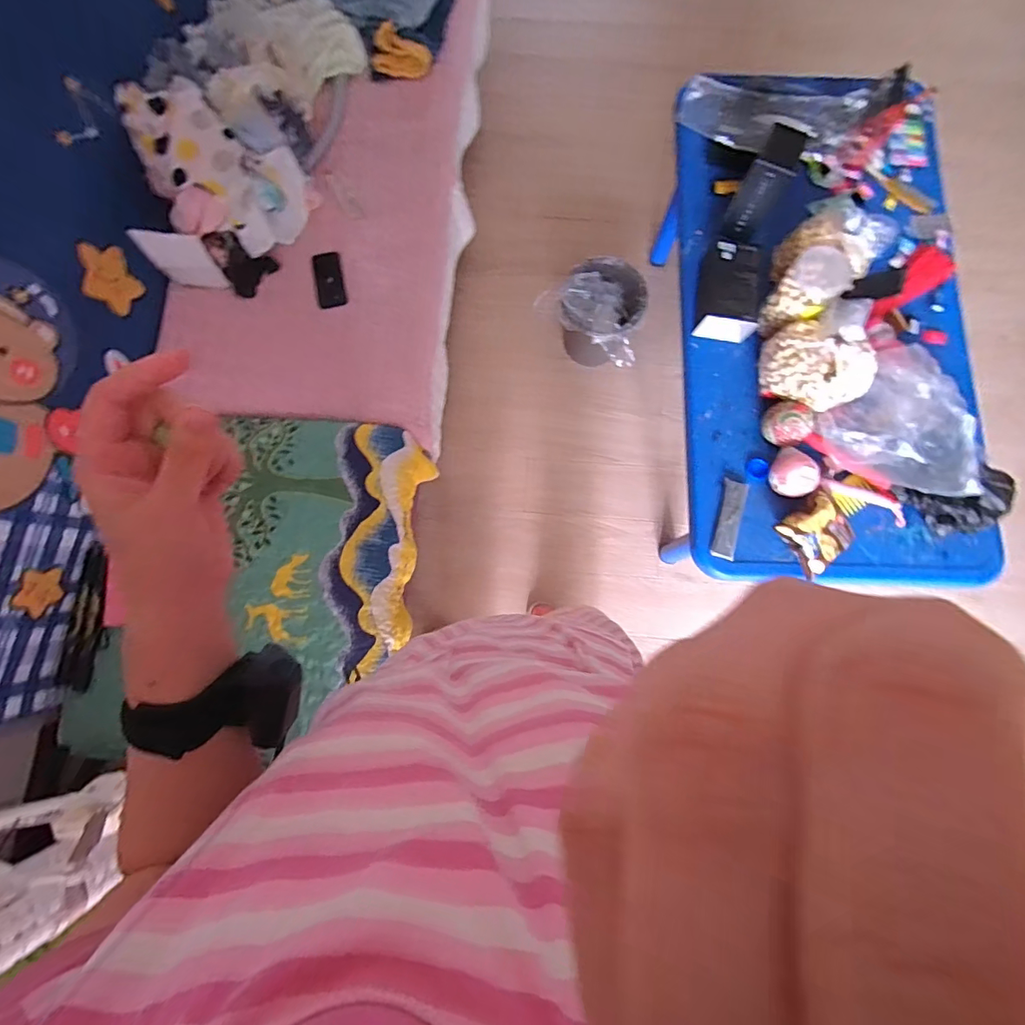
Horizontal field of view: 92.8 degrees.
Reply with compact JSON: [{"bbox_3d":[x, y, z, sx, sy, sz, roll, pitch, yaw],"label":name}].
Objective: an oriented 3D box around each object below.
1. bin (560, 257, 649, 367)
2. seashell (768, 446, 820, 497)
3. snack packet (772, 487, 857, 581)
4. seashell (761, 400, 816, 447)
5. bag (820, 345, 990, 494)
[{"bbox_3d":[0.240,-0.536,1.375,0.220,0.205,0.267,17,80,3],"label":"bin"},{"bbox_3d":[0.525,-0.076,0.921,0.080,0.055,0.095,-17,80,-3],"label":"seashell"},{"bbox_3d":[0.563,0.033,0.895,0.130,0.040,0.117,-38,81,-7],"label":"snack packet"},{"bbox_3d":[0.519,-0.165,0.929,0.084,0.060,0.079,0,79,0],"label":"seashell"},{"bbox_3d":[0.735,-0.186,0.898,0.244,0.093,0.256,33,81,6],"label":"bag"}]

